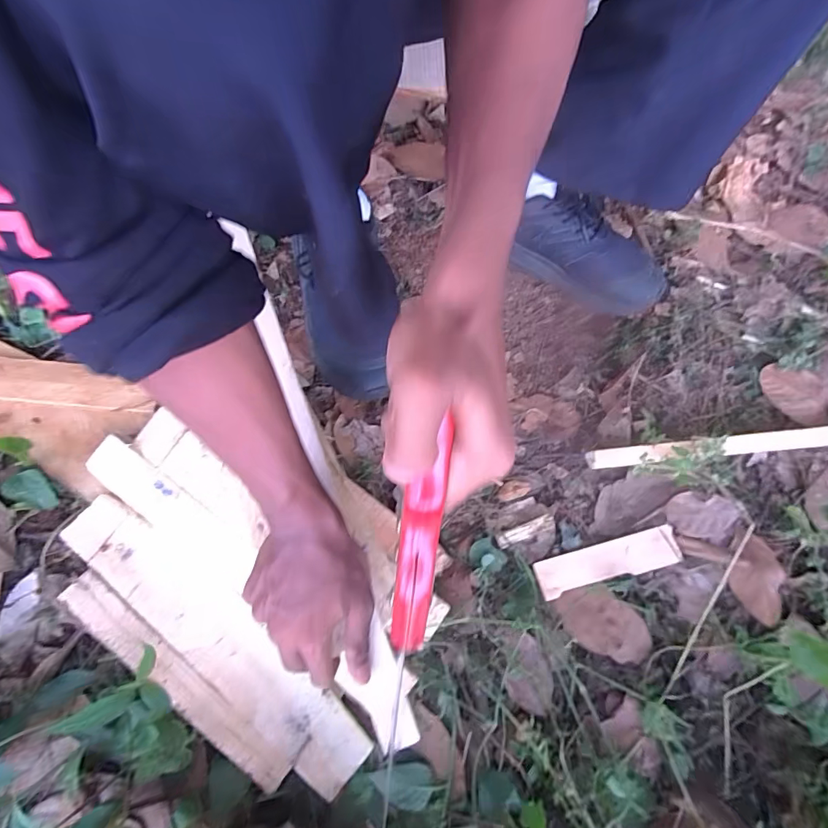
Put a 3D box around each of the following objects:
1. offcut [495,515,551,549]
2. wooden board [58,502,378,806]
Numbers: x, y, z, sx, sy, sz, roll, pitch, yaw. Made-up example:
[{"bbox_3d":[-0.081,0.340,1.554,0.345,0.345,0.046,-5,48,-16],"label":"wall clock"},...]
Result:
[{"bbox_3d":[0.117,0.124,0.479,0.063,0.006,0.015,-22,73,-12],"label":"offcut"},{"bbox_3d":[-0.188,0.207,0.423,0.345,0.006,0.058,40,70,6],"label":"wooden board"}]

